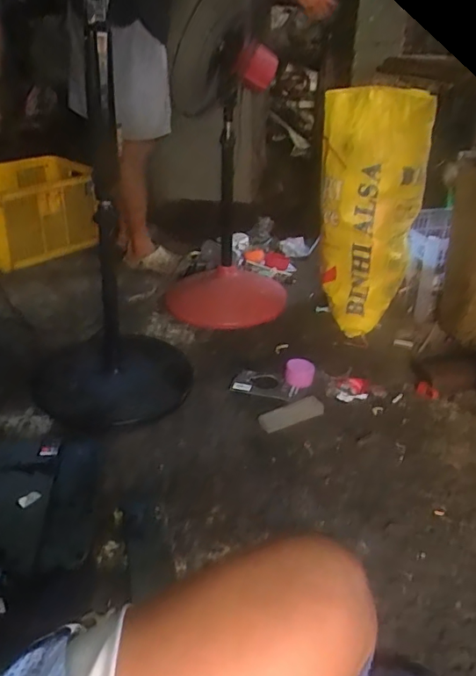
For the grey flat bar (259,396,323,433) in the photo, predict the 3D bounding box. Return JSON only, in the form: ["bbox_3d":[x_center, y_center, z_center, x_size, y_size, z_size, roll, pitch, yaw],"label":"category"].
[{"bbox_3d":[0.126,0.174,1.214,0.158,0.015,0.055,-14,36,-24],"label":"grey flat bar"}]

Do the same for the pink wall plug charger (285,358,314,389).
[{"bbox_3d":[0.157,0.092,1.343,0.074,0.047,0.079,6,33,7],"label":"pink wall plug charger"}]

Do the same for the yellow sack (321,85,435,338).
[{"bbox_3d":[0.360,-0.334,1.483,0.269,0.634,0.261,4,30,5],"label":"yellow sack"}]

